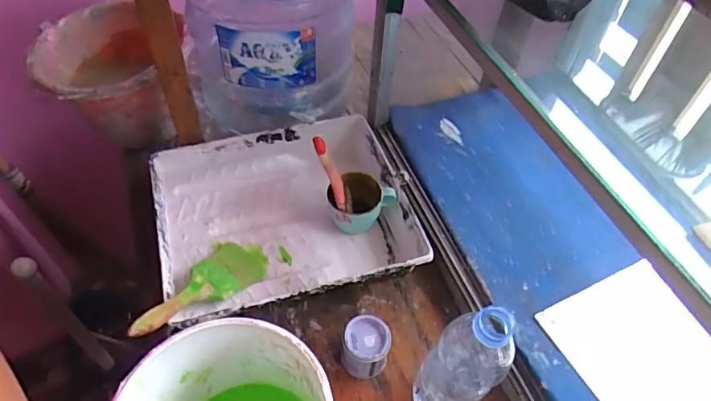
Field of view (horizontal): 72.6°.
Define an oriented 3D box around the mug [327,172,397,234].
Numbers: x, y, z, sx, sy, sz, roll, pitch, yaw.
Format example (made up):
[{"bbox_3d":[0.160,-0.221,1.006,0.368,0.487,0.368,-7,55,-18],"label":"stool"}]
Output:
[{"bbox_3d":[0.008,0.001,0.703,0.098,0.070,0.077,1,51,-1],"label":"mug"}]

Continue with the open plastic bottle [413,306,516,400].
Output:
[{"bbox_3d":[0.103,0.169,0.484,0.068,0.207,0.056,38,59,25],"label":"open plastic bottle"}]

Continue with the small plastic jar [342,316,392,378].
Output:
[{"bbox_3d":[0.012,0.178,0.587,0.055,0.058,0.054,1,51,-1],"label":"small plastic jar"}]

